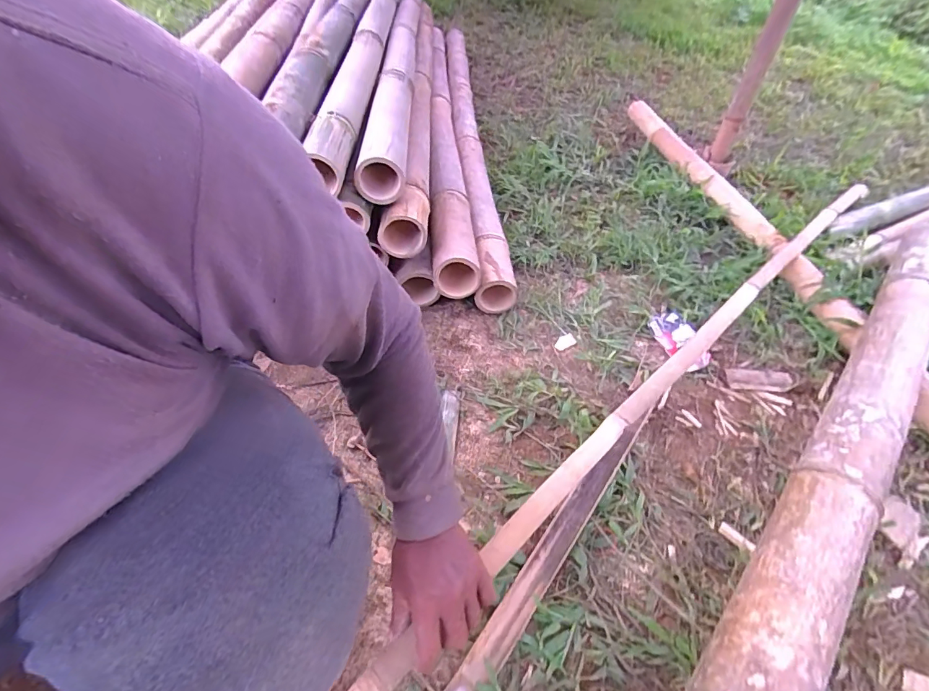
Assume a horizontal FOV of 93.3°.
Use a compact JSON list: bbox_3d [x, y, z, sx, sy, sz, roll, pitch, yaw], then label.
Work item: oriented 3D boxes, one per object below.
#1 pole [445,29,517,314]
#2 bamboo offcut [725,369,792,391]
[{"bbox_3d":[0.007,-0.663,1.325,0.078,0.093,1.535,0,50,-5],"label":"pole"},{"bbox_3d":[0.509,0.059,0.756,0.106,0.010,0.042,8,50,1],"label":"bamboo offcut"}]

